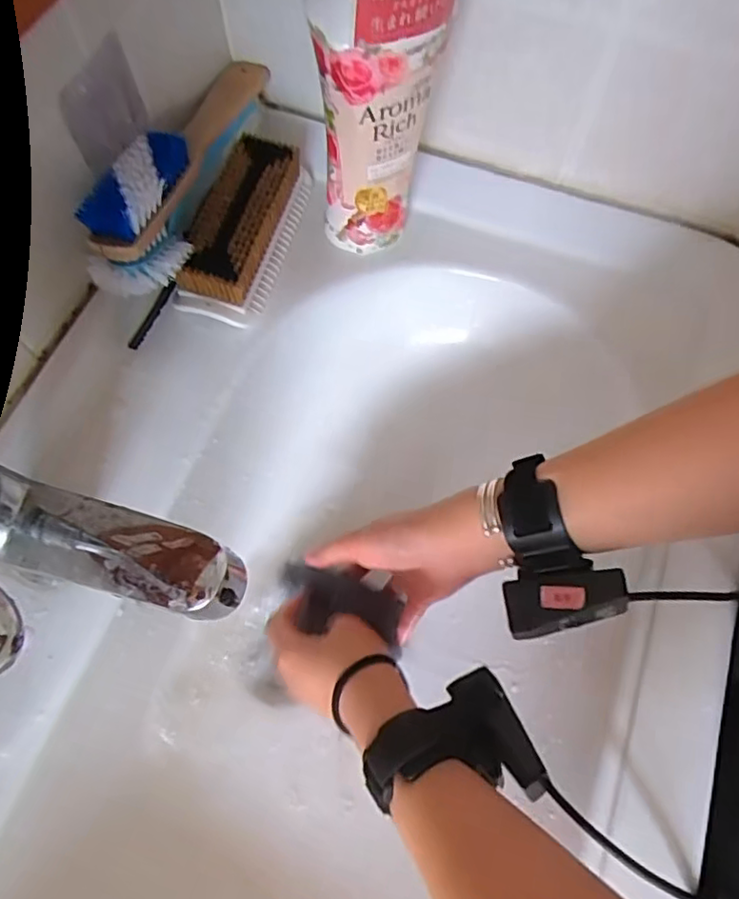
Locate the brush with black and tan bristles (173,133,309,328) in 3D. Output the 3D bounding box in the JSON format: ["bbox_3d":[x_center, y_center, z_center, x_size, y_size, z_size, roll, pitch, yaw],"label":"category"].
[{"bbox_3d":[-0.095,-0.173,0.477,0.069,0.039,0.149,13,68,5],"label":"brush with black and tan bristles"}]

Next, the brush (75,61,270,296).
[{"bbox_3d":[-0.134,-0.221,0.447,0.046,0.060,0.238,15,68,6],"label":"brush"}]

